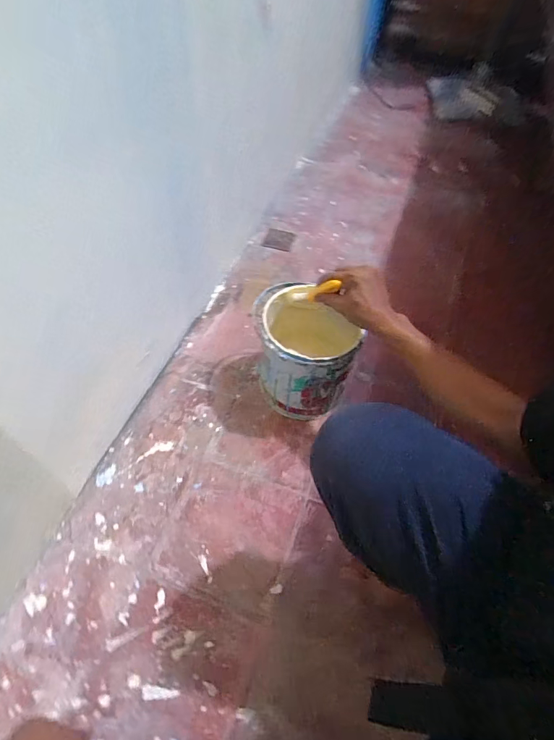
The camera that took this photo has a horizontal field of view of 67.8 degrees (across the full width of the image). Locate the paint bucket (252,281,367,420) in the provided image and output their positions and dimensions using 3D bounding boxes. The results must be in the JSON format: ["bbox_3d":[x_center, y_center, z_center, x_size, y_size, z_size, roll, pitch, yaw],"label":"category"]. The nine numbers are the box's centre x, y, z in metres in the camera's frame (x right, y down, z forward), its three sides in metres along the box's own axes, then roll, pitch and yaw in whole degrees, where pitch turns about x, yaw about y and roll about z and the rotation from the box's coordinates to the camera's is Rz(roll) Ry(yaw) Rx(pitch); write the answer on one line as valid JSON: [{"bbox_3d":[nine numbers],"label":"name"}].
[{"bbox_3d":[0.047,-0.027,0.763,0.173,0.186,0.169,1,54,-2],"label":"paint bucket"}]

